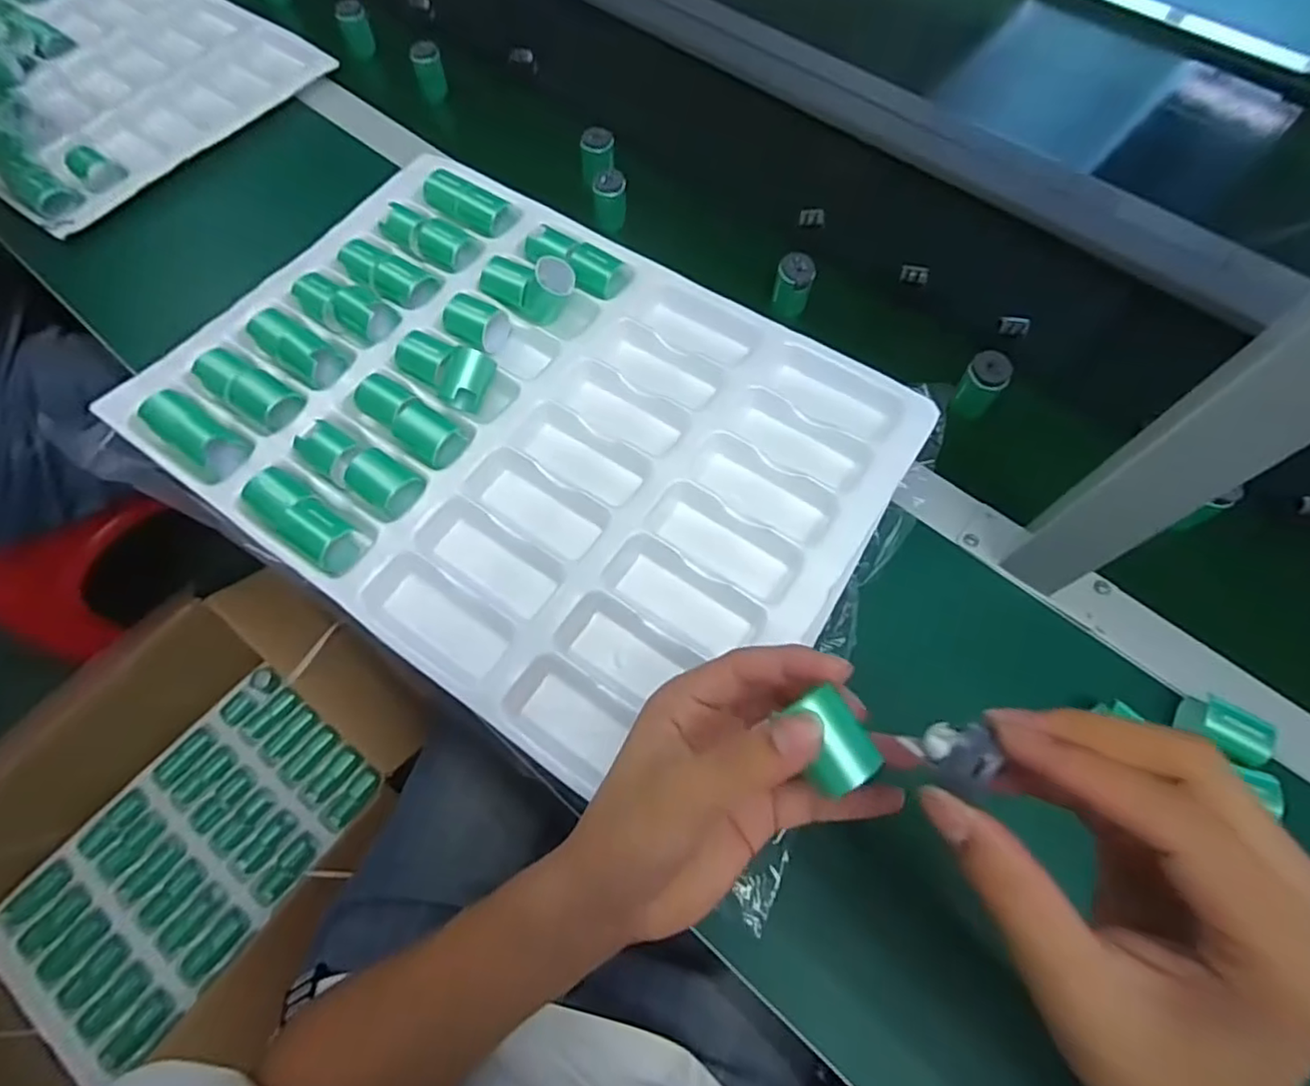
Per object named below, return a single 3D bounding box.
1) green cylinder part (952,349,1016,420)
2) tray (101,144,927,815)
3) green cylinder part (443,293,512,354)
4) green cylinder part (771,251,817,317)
[{"bbox_3d":[0.252,-0.123,0.482,0.032,0.043,0.034,0,66,0],"label":"green cylinder part"},{"bbox_3d":[-0.088,-0.083,0.412,0.456,0.034,0.312,33,70,14],"label":"tray"},{"bbox_3d":[-0.127,-0.155,0.445,0.037,0.028,0.031,26,69,11],"label":"green cylinder part"},{"bbox_3d":[0.115,-0.215,0.523,0.030,0.041,0.027,18,67,8],"label":"green cylinder part"}]

